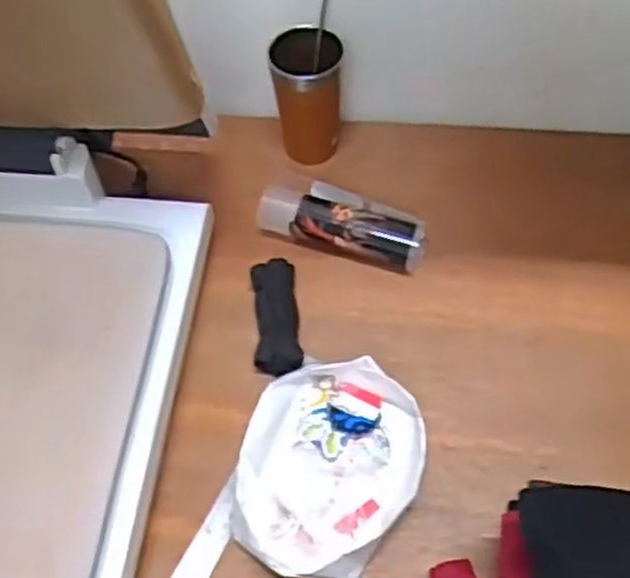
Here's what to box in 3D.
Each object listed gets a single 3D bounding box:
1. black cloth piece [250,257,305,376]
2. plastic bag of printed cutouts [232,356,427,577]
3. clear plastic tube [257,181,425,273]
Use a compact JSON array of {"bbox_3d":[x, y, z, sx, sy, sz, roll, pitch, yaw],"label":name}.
[{"bbox_3d":[-0.040,0.029,0.824,0.048,0.031,0.136,-4,56,-2],"label":"black cloth piece"},{"bbox_3d":[0.014,0.162,0.725,0.156,0.047,0.198,12,57,8],"label":"plastic bag of printed cutouts"},{"bbox_3d":[0.029,-0.071,0.881,0.182,0.055,0.073,19,58,13],"label":"clear plastic tube"}]

